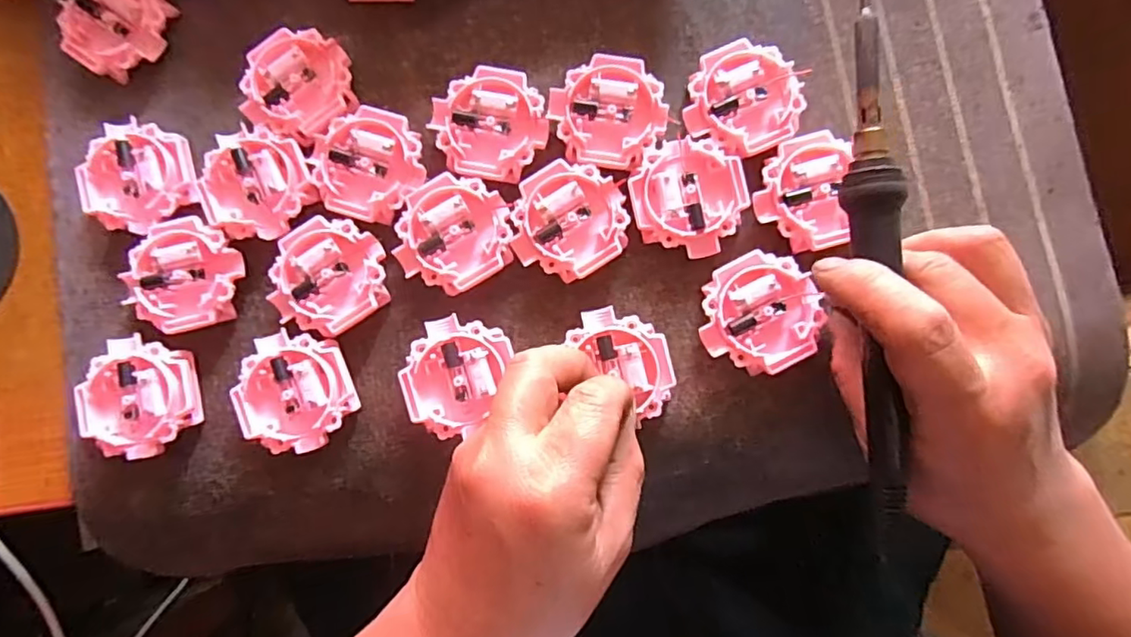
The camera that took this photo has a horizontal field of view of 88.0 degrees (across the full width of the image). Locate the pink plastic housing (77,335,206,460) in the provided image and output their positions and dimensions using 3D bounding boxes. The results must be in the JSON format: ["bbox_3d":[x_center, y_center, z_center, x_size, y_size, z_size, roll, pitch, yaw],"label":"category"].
[{"bbox_3d":[-0.200,0.037,0.274,0.049,0.013,0.055,-15,84,1],"label":"pink plastic housing"}]

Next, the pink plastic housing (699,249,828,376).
[{"bbox_3d":[0.088,-0.002,0.266,0.053,0.010,0.051,-27,84,0],"label":"pink plastic housing"}]

